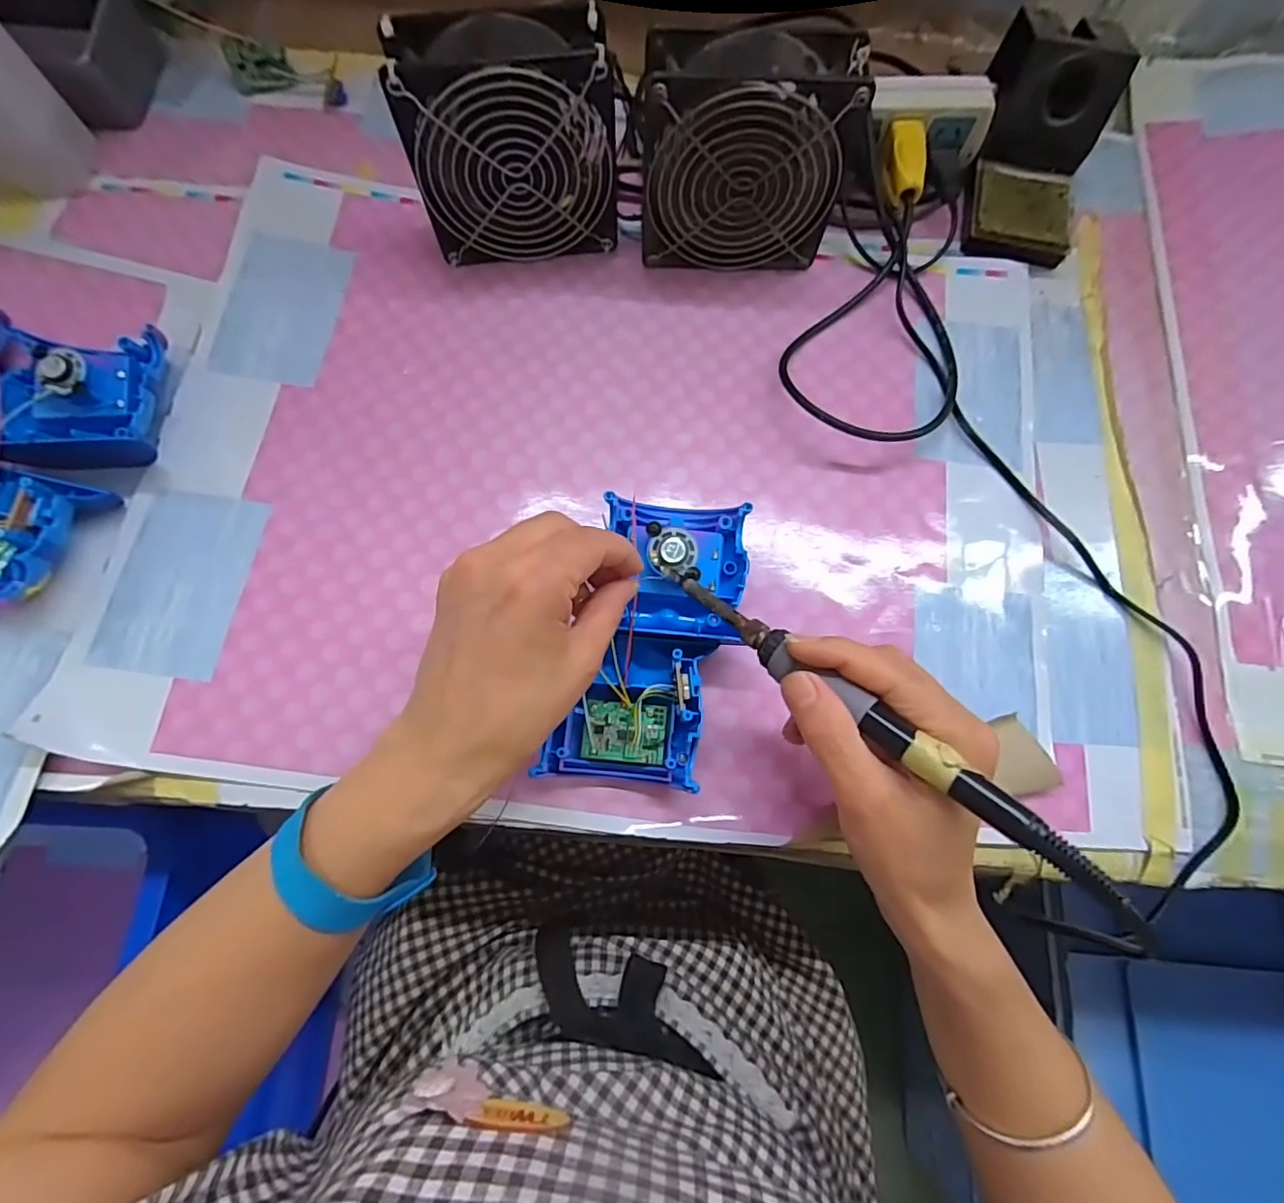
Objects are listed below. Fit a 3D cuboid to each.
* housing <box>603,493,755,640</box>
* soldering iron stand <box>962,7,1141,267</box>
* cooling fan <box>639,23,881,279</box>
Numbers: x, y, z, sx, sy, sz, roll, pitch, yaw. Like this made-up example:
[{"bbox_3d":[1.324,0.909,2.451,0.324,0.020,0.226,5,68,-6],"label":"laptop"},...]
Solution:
[{"bbox_3d":[0.020,-0.018,0.323,0.079,0.033,0.076,3,76,0],"label":"housing"},{"bbox_3d":[0.269,-0.305,0.392,0.075,0.067,0.131,13,76,3],"label":"soldering iron stand"},{"bbox_3d":[0.060,-0.265,0.353,0.121,0.118,0.043,4,76,1],"label":"cooling fan"}]

